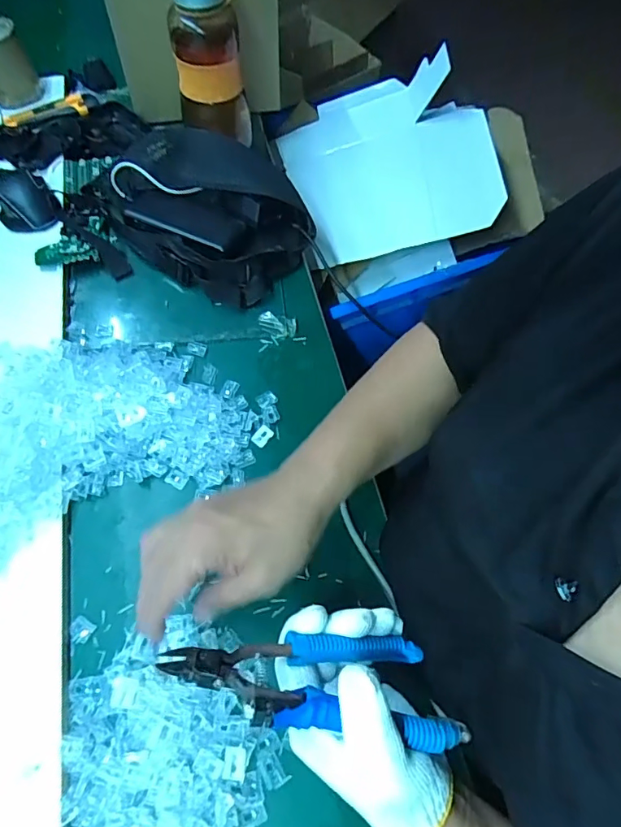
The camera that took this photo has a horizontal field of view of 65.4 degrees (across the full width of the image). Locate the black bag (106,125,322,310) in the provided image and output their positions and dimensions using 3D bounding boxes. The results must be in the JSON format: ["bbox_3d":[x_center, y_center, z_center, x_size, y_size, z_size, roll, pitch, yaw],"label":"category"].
[{"bbox_3d":[-0.153,-0.281,0.630,0.318,0.073,0.203,32,65,16],"label":"black bag"}]

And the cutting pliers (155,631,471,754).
[{"bbox_3d":[0.008,0.174,0.310,0.189,0.020,0.081,12,23,-14],"label":"cutting pliers"}]

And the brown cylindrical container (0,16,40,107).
[{"bbox_3d":[-0.463,-0.524,0.714,0.071,0.083,0.086,-36,67,-18],"label":"brown cylindrical container"}]

